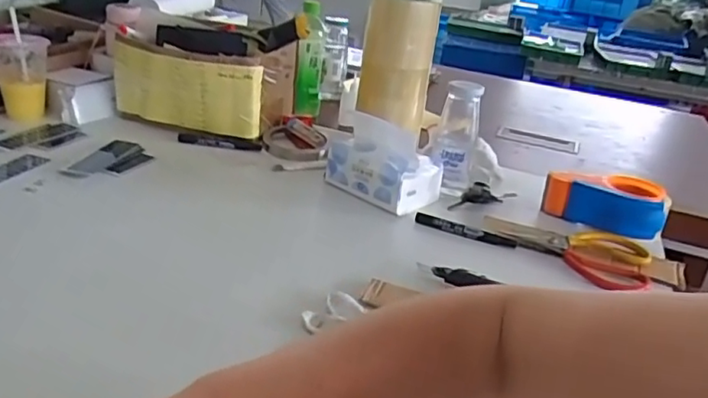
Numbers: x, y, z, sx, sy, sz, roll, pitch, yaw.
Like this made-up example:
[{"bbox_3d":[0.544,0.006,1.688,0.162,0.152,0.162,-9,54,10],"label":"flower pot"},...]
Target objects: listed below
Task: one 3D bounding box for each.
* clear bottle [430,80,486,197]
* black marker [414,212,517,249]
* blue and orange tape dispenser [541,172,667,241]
[{"bbox_3d":[0.149,-0.090,0.884,0.060,0.163,0.075,11,24,8],"label":"clear bottle"},{"bbox_3d":[0.142,0.038,0.782,0.129,0.011,0.011,14,25,13],"label":"black marker"},{"bbox_3d":[0.350,0.002,0.861,0.153,0.069,0.077,15,25,15],"label":"blue and orange tape dispenser"}]

